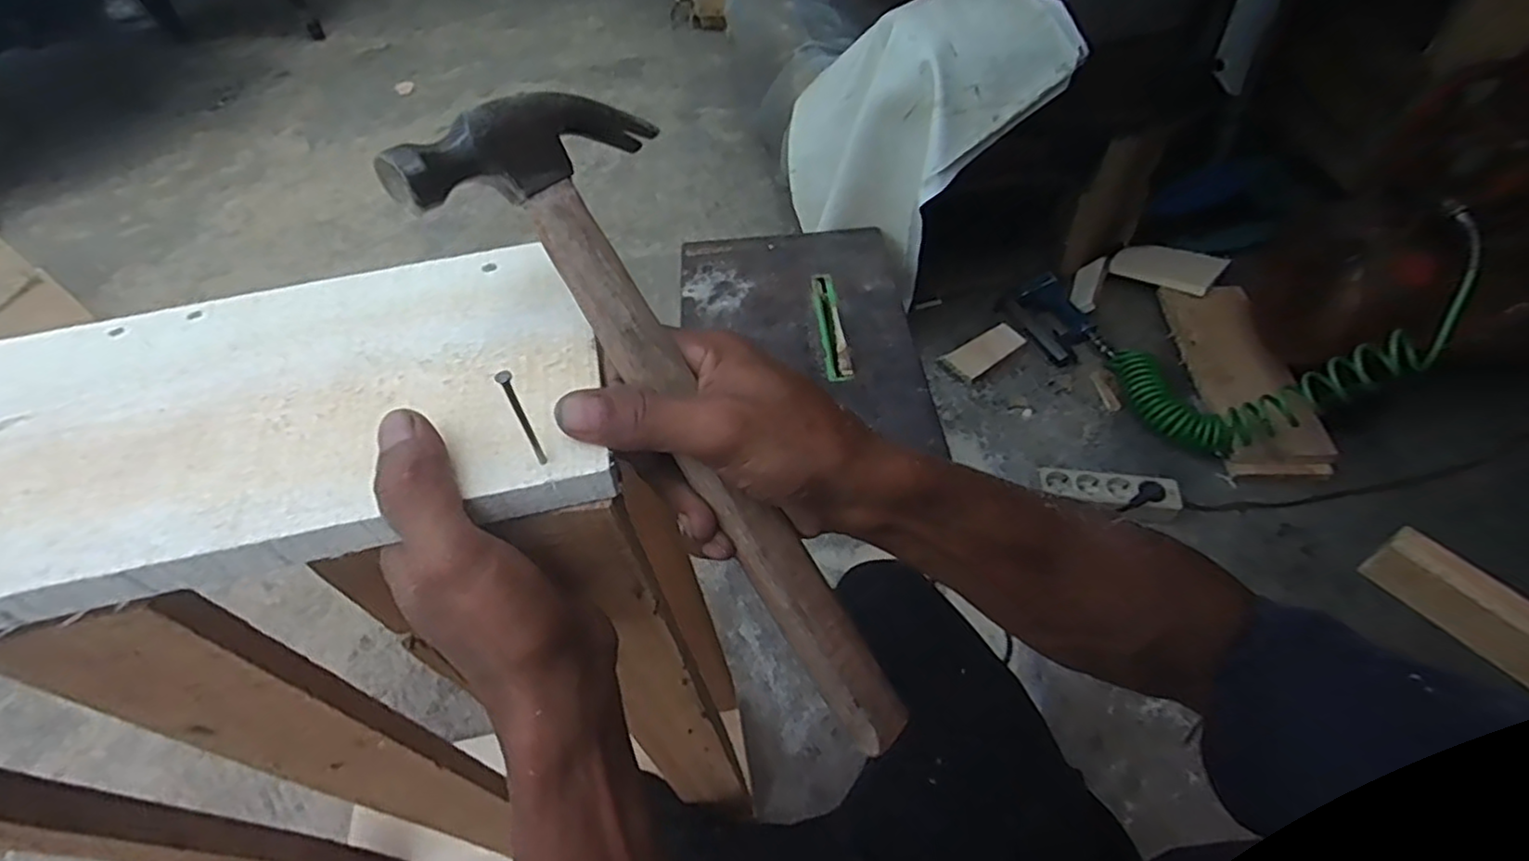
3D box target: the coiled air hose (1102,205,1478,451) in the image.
[{"bbox_3d":[0.712,-0.136,0.958,0.326,0.393,0.168,24,56,18],"label":"coiled air hose"}]

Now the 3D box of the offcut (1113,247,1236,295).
[{"bbox_3d":[0.744,-0.301,1.257,0.022,0.066,0.188,-7,26,-42],"label":"offcut"}]

